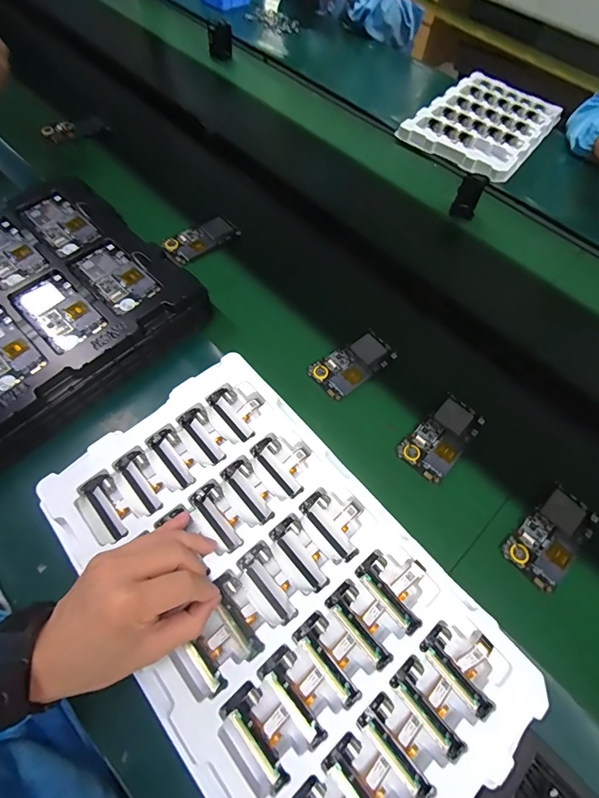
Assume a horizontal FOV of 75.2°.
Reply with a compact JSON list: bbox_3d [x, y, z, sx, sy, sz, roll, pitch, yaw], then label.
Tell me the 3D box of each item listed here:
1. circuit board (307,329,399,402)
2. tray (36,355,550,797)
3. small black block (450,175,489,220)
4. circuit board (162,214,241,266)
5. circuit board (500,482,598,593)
[{"bbox_3d":[0.078,-0.051,0.556,0.122,0.006,0.065,-33,68,-21],"label":"circuit board"},{"bbox_3d":[-0.023,0.167,0.350,0.245,0.028,0.421,-38,70,-19],"label":"tray"},{"bbox_3d":[0.310,-0.369,0.711,0.044,0.072,0.022,18,61,5],"label":"small black block"},{"bbox_3d":[-0.163,-0.270,0.652,0.119,0.015,0.057,-36,69,-18],"label":"circuit board"},{"bbox_3d":[0.298,0.161,0.458,0.125,0.006,0.064,-36,69,-22],"label":"circuit board"}]

